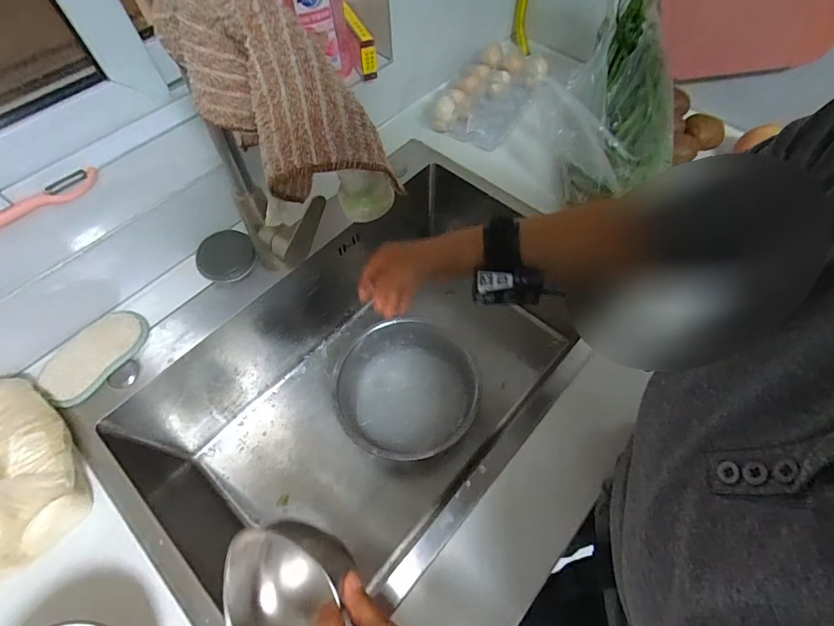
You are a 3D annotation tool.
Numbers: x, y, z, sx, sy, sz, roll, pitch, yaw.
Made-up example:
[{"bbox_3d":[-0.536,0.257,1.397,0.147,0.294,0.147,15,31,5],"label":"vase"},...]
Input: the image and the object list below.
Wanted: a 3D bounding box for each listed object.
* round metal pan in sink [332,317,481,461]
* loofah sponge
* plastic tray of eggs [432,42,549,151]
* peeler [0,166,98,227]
[{"bbox_3d":[-0.014,0.117,0.676,0.221,0.070,0.234,0,60,1],"label":"round metal pan in sink"},{"bbox_3d":[-0.403,0.053,0.524,0.067,0.011,0.130,38,67,0],"label":"loofah sponge"},{"bbox_3d":[0.132,-0.389,0.742,0.141,0.056,0.211,24,63,14],"label":"plastic tray of eggs"},{"bbox_3d":[-0.461,-0.134,0.504,0.043,0.016,0.149,33,66,18],"label":"peeler"}]

